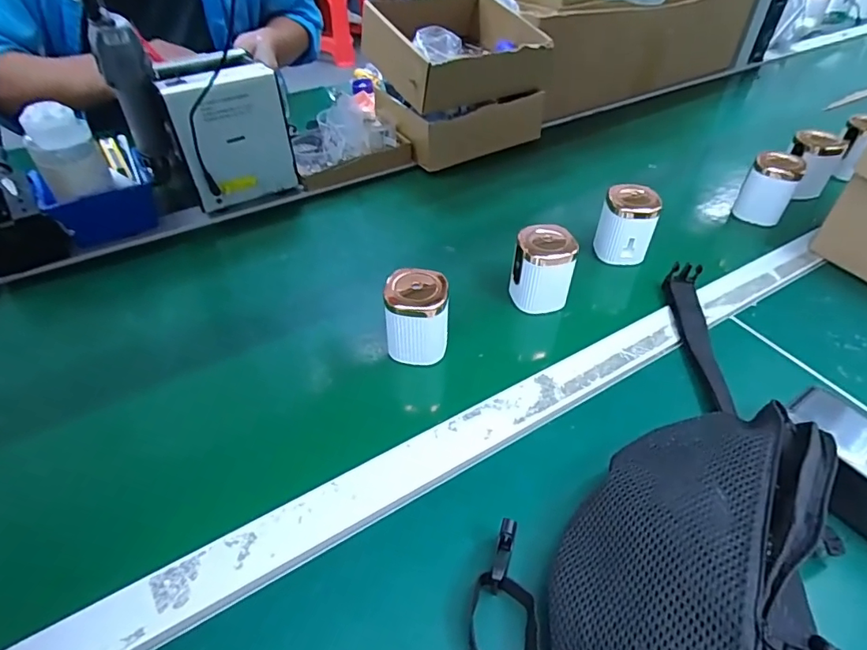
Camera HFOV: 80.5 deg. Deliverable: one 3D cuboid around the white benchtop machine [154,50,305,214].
[{"bbox_3d":[-0.250,-0.236,0.624,0.126,0.149,0.126,-24,44,-21],"label":"white benchtop machine"}]

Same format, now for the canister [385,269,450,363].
[{"bbox_3d":[-0.014,-0.009,0.466,0.055,0.076,0.053,5,45,4],"label":"canister"}]

